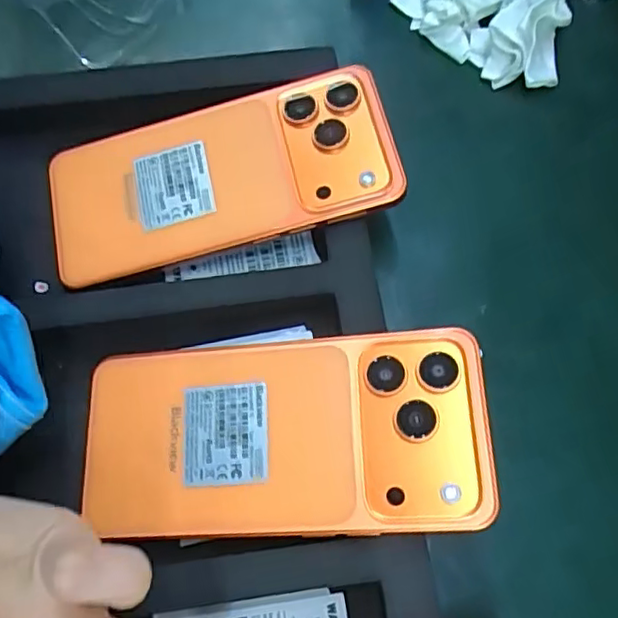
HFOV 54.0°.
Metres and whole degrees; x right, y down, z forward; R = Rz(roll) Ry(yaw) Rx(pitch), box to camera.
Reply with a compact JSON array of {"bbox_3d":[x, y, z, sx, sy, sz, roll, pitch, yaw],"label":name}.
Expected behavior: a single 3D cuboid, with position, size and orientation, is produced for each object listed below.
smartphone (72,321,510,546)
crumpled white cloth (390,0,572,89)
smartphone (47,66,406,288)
[{"bbox_3d":[-0.012,0.050,0.243,0.160,0.005,0.076,-5,71,10],"label":"smartphone"},{"bbox_3d":[0.108,-0.174,0.340,0.097,0.033,0.077,41,74,12],"label":"crumpled white cloth"},{"bbox_3d":[-0.044,-0.061,0.285,0.163,0.009,0.074,-15,72,6],"label":"smartphone"}]

